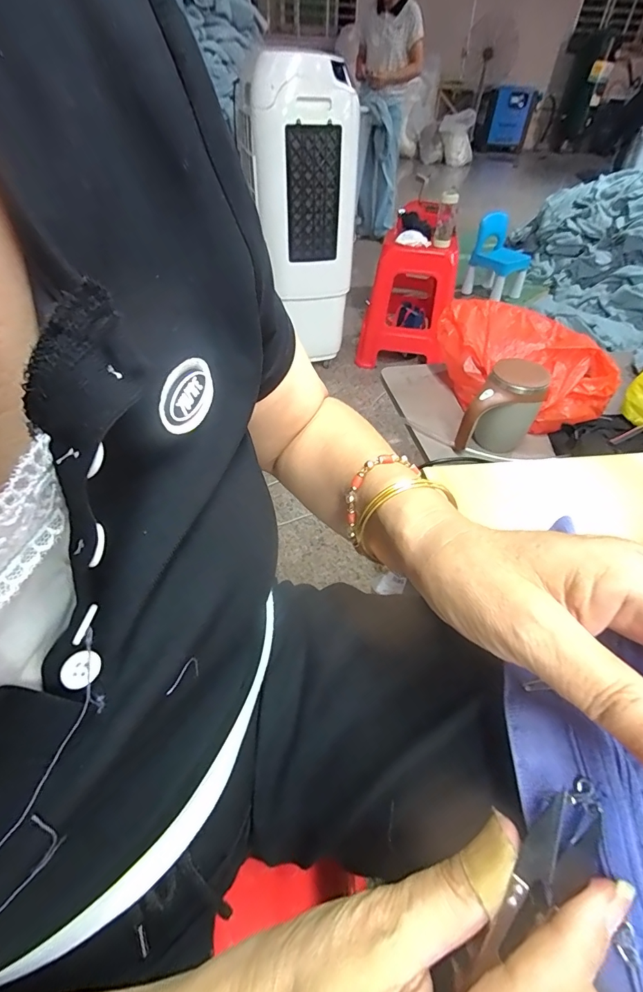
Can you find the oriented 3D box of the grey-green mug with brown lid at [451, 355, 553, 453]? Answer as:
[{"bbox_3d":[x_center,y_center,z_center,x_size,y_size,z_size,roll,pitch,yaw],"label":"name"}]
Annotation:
[{"bbox_3d":[0.289,-0.137,0.668,0.092,0.121,0.100,30,52,24],"label":"grey-green mug with brown lid"}]

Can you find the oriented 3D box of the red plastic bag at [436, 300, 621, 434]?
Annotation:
[{"bbox_3d":[0.368,-0.254,0.789,0.196,0.136,0.286,-16,49,-17],"label":"red plastic bag"}]

